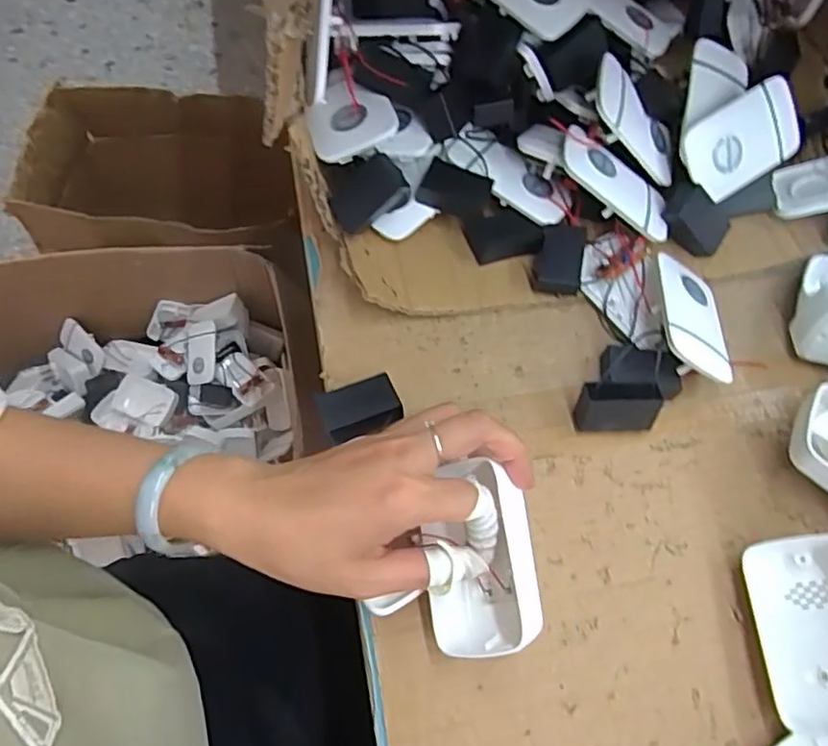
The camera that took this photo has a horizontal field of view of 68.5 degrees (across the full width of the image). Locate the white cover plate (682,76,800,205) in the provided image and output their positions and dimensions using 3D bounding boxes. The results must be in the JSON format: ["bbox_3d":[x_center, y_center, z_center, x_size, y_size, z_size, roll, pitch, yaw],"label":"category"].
[{"bbox_3d":[0.239,-0.167,0.440,0.098,0.006,0.060,-34,111,-10],"label":"white cover plate"}]

